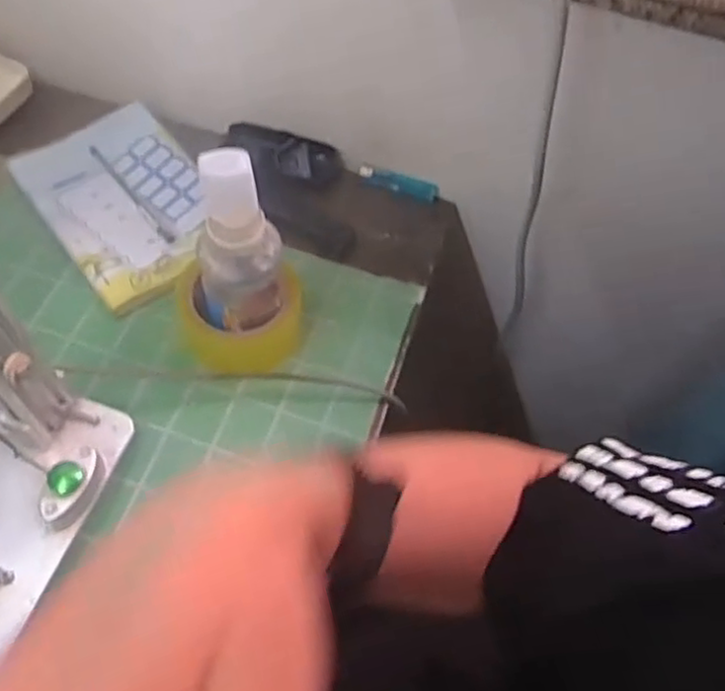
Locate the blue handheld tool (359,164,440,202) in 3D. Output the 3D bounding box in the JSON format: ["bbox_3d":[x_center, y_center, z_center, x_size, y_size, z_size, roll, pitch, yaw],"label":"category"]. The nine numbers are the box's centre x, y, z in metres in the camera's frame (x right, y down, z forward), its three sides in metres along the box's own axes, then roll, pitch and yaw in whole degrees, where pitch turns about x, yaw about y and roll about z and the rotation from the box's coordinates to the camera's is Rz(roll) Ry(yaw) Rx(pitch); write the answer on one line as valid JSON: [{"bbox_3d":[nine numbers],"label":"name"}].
[{"bbox_3d":[0.035,-0.159,0.687,0.081,0.013,0.015,18,61,6],"label":"blue handheld tool"}]

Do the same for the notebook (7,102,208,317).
[{"bbox_3d":[-0.221,-0.139,0.661,0.144,0.019,0.207,-32,68,-20],"label":"notebook"}]

